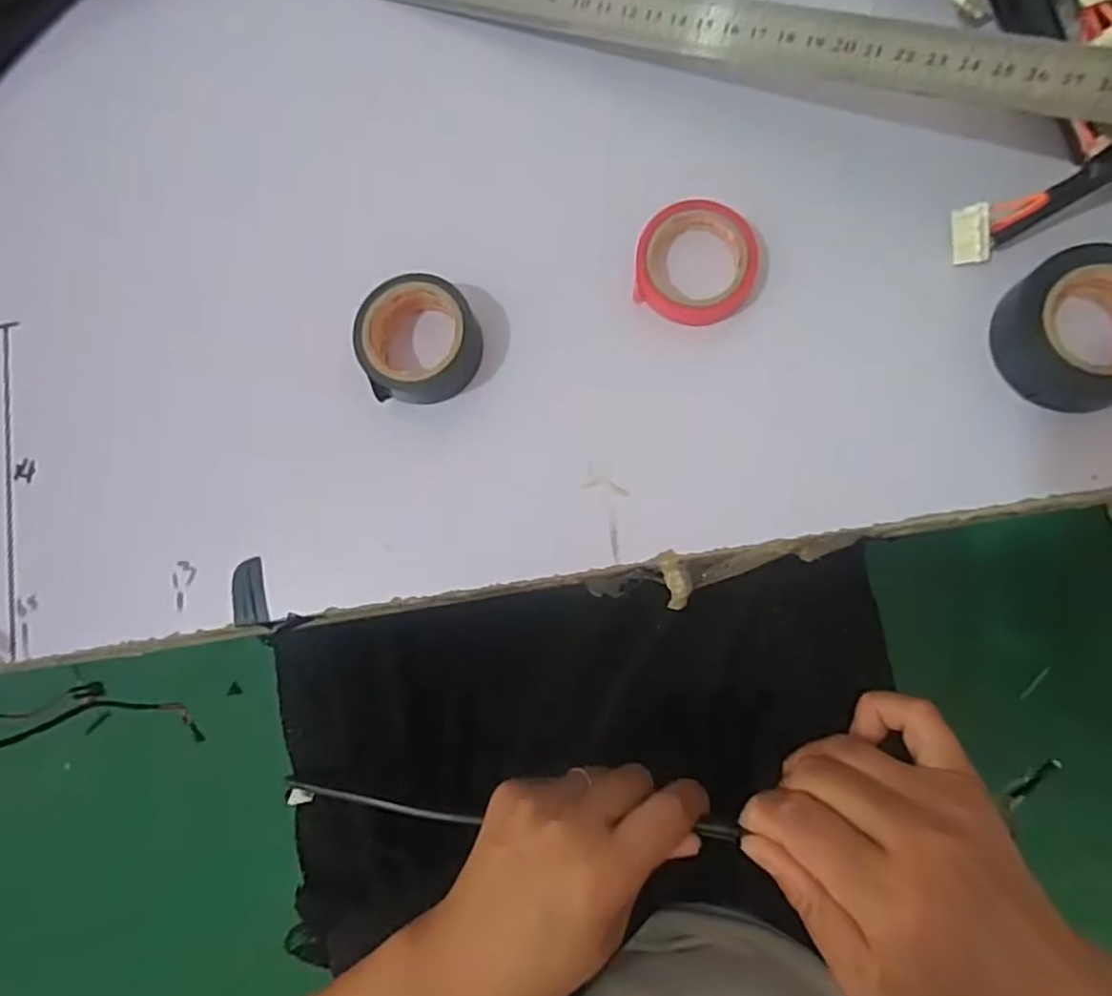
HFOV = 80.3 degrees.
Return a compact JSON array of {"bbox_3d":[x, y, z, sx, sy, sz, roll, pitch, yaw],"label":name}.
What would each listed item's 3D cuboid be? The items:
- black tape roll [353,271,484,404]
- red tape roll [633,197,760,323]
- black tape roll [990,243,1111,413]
[{"bbox_3d":[-0.050,-0.058,0.246,0.041,0.023,0.042,-1,83,6],"label":"black tape roll"},{"bbox_3d":[0.051,-0.087,0.243,0.043,0.012,0.041,-1,83,6],"label":"red tape roll"},{"bbox_3d":[0.177,-0.056,0.219,0.046,0.022,0.050,-1,83,6],"label":"black tape roll"}]

